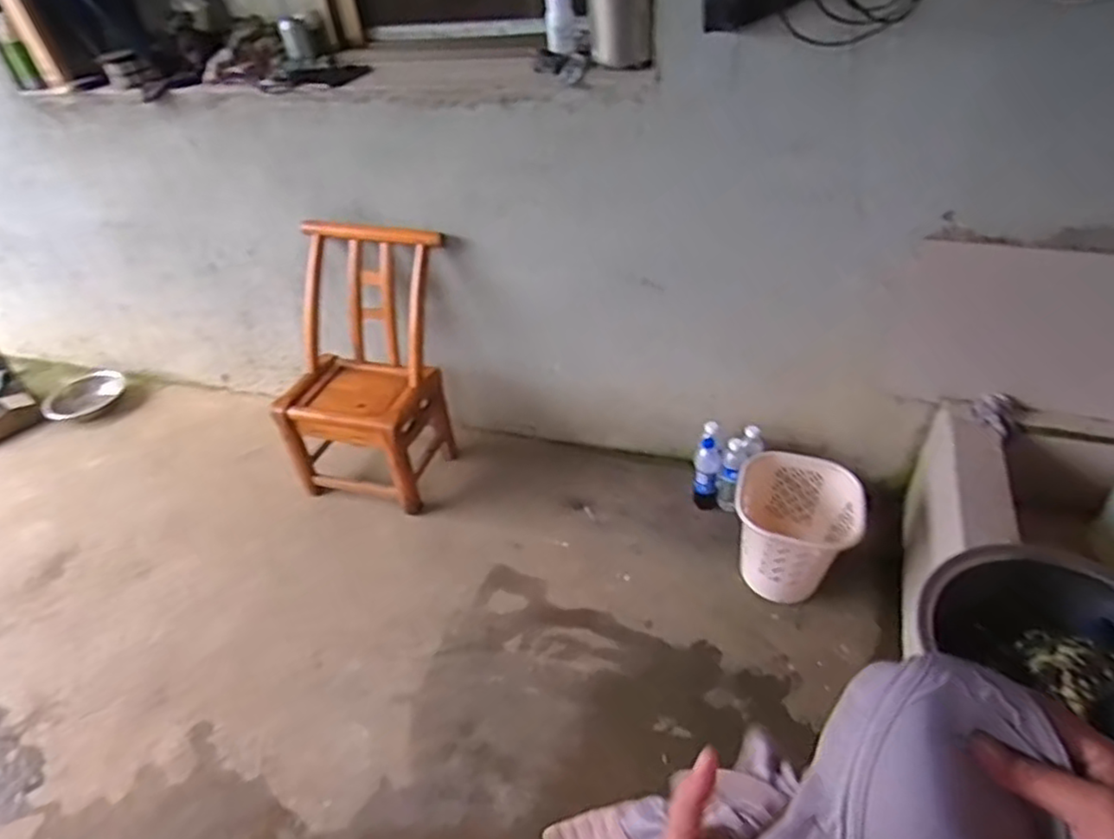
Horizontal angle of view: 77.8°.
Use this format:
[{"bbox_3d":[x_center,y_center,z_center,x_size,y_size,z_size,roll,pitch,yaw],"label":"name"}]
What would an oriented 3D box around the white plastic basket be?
[{"bbox_3d":[0.571,0.263,1.668,0.276,0.263,0.288,-3,40,2],"label":"white plastic basket"}]

